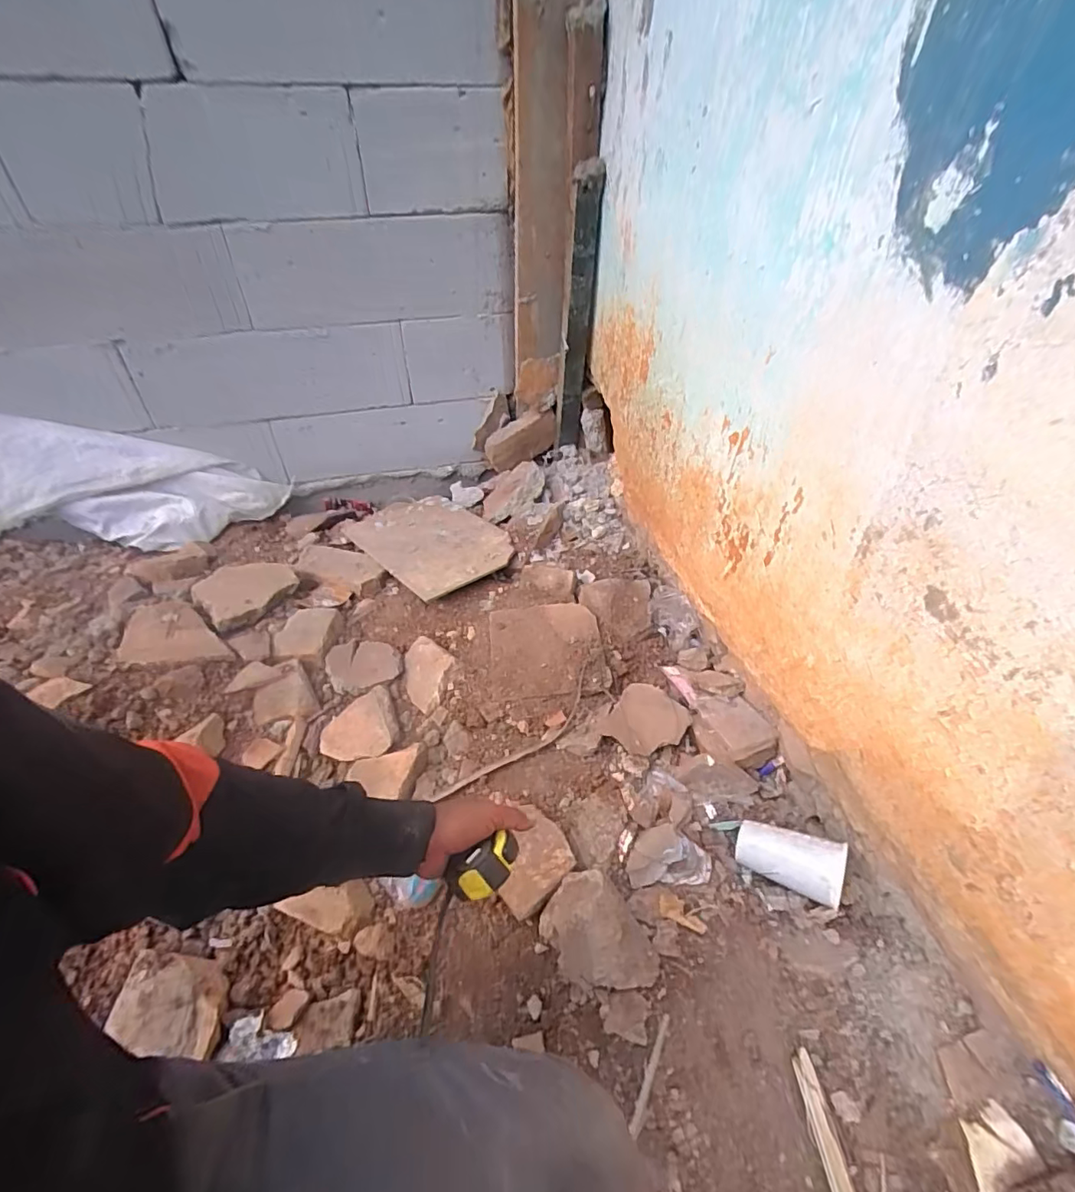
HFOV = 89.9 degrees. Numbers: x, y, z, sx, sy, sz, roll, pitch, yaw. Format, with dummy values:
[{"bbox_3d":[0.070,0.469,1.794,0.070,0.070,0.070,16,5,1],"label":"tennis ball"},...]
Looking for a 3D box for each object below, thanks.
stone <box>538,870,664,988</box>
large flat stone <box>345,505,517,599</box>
[{"bbox_3d":[0.073,0.419,0.665,0.104,0.074,0.142,-30,50,-29],"label":"stone"},{"bbox_3d":[-0.262,-0.141,1.270,0.270,0.032,0.479,-27,40,-29],"label":"large flat stone"}]

